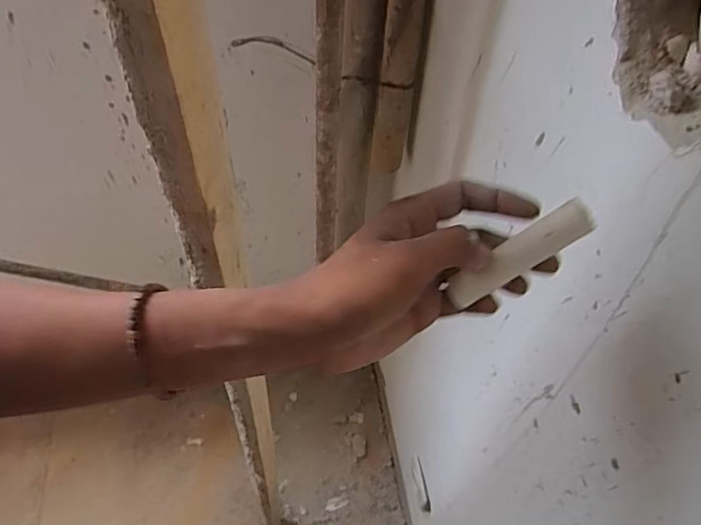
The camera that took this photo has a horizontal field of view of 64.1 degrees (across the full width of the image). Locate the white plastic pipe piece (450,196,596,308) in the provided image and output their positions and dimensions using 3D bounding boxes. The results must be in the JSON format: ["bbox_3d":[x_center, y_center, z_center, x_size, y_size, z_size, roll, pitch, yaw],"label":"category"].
[{"bbox_3d":[0.089,-0.003,0.297,0.082,0.015,0.015,-36,54,21],"label":"white plastic pipe piece"}]

